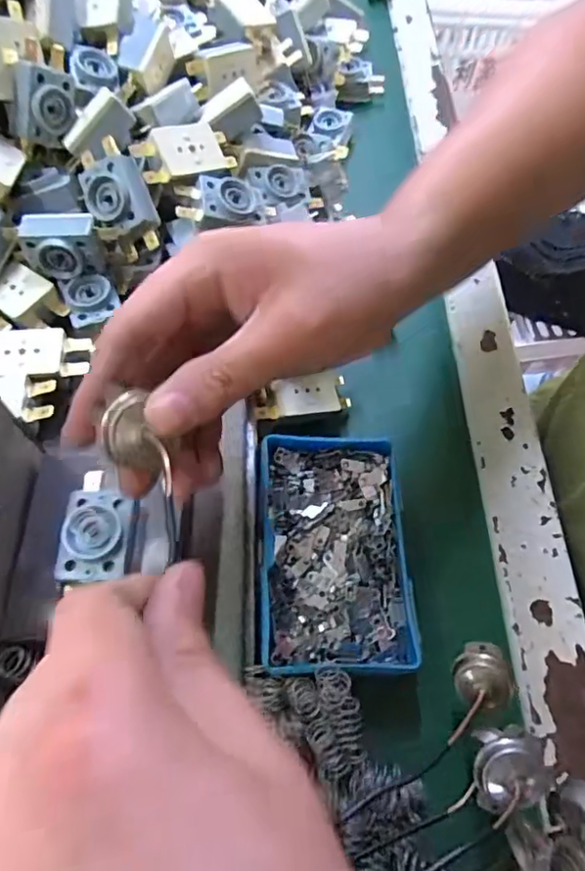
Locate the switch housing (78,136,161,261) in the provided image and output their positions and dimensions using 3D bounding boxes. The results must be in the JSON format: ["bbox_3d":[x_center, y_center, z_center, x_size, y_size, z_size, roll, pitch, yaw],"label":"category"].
[{"bbox_3d":[-0.092,-0.126,0.303,0.032,0.020,0.056,-17,94,-4],"label":"switch housing"}]

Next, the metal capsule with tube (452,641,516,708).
[{"bbox_3d":[0.084,0.110,0.260,0.026,0.028,0.026,1,62,-2],"label":"metal capsule with tube"}]

